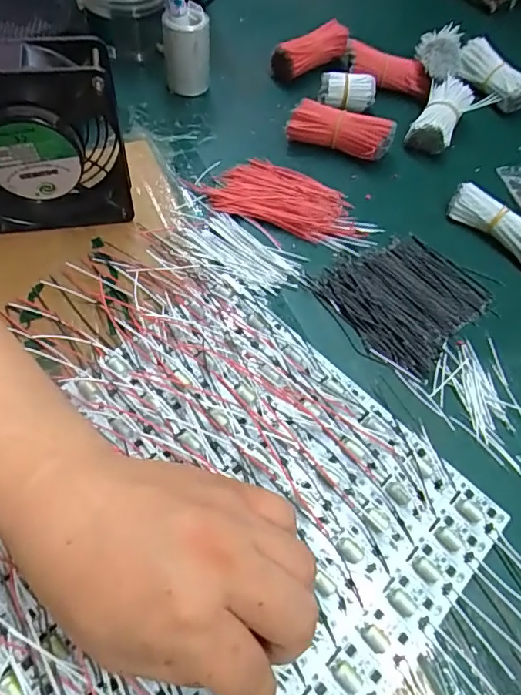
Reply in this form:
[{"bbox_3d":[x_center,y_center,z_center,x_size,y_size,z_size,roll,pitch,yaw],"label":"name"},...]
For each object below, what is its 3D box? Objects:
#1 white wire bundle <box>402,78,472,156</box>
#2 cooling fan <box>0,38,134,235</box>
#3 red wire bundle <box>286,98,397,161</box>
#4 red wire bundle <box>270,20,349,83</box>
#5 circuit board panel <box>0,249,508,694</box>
[{"bbox_3d":[0.173,-0.223,0.477,0.040,0.035,0.085,24,59,11],"label":"white wire bundle"},{"bbox_3d":[-0.160,-0.142,0.343,0.127,0.123,0.048,-5,58,-7],"label":"cooling fan"},{"bbox_3d":[0.074,-0.198,0.453,0.091,0.037,0.031,19,58,8],"label":"red wire bundle"},{"bbox_3d":[0.051,-0.309,0.512,0.083,0.033,0.027,-28,63,-4],"label":"red wire bundle"},{"bbox_3d":[-0.049,0.095,0.267,0.286,0.015,0.261,-39,68,-24],"label":"circuit board panel"}]

